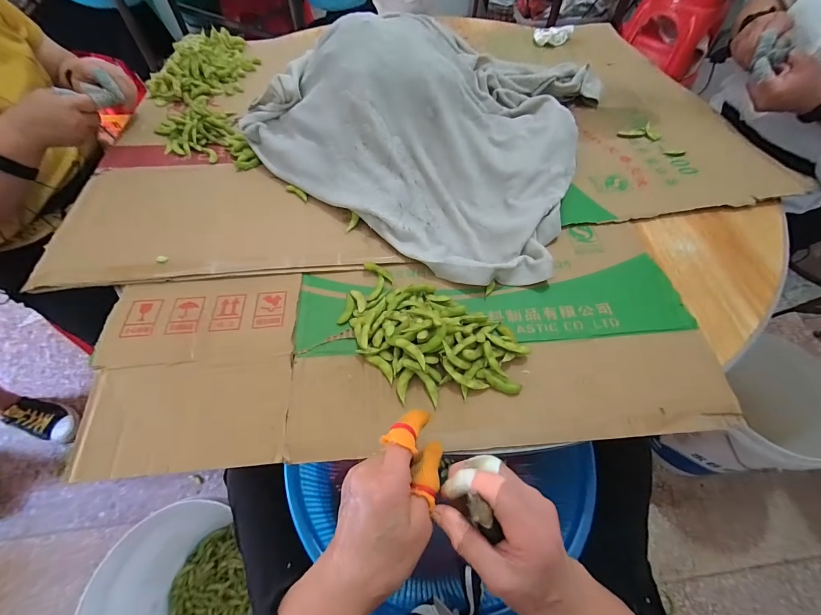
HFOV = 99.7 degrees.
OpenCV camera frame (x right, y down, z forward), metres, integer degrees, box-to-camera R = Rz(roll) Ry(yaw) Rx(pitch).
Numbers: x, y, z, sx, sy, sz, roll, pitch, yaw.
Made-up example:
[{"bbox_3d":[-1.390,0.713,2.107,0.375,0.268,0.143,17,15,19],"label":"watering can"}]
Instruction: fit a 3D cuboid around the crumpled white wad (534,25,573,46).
[{"bbox_3d":[0.363,-0.683,0.868,0.101,0.030,0.041,-5,57,-4],"label":"crumpled white wad"}]

